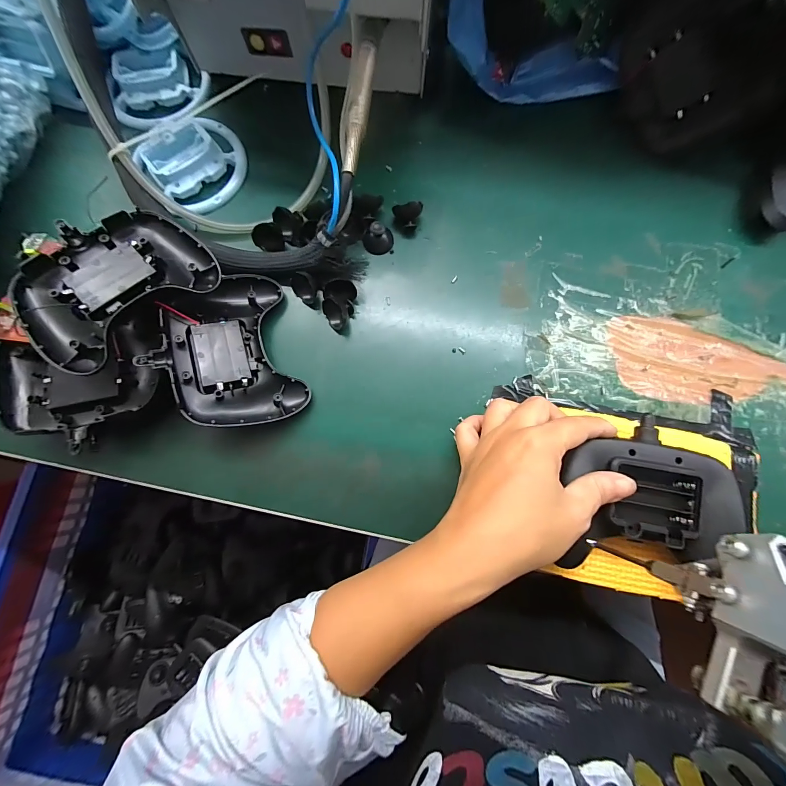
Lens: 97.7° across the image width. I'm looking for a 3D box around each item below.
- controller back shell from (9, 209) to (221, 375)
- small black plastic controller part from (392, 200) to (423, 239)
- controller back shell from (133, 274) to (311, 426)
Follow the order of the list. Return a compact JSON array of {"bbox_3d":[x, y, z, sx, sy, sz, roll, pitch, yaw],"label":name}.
[{"bbox_3d":[-0.197,-0.080,0.244,0.093,0.024,0.119,44,83,7],"label":"controller back shell"},{"bbox_3d":[0.013,-0.151,0.301,0.025,0.019,0.020,-5,79,-2],"label":"small black plastic controller part"},{"bbox_3d":[-0.130,-0.031,0.269,0.103,0.027,0.124,-14,79,-24],"label":"controller back shell"}]

